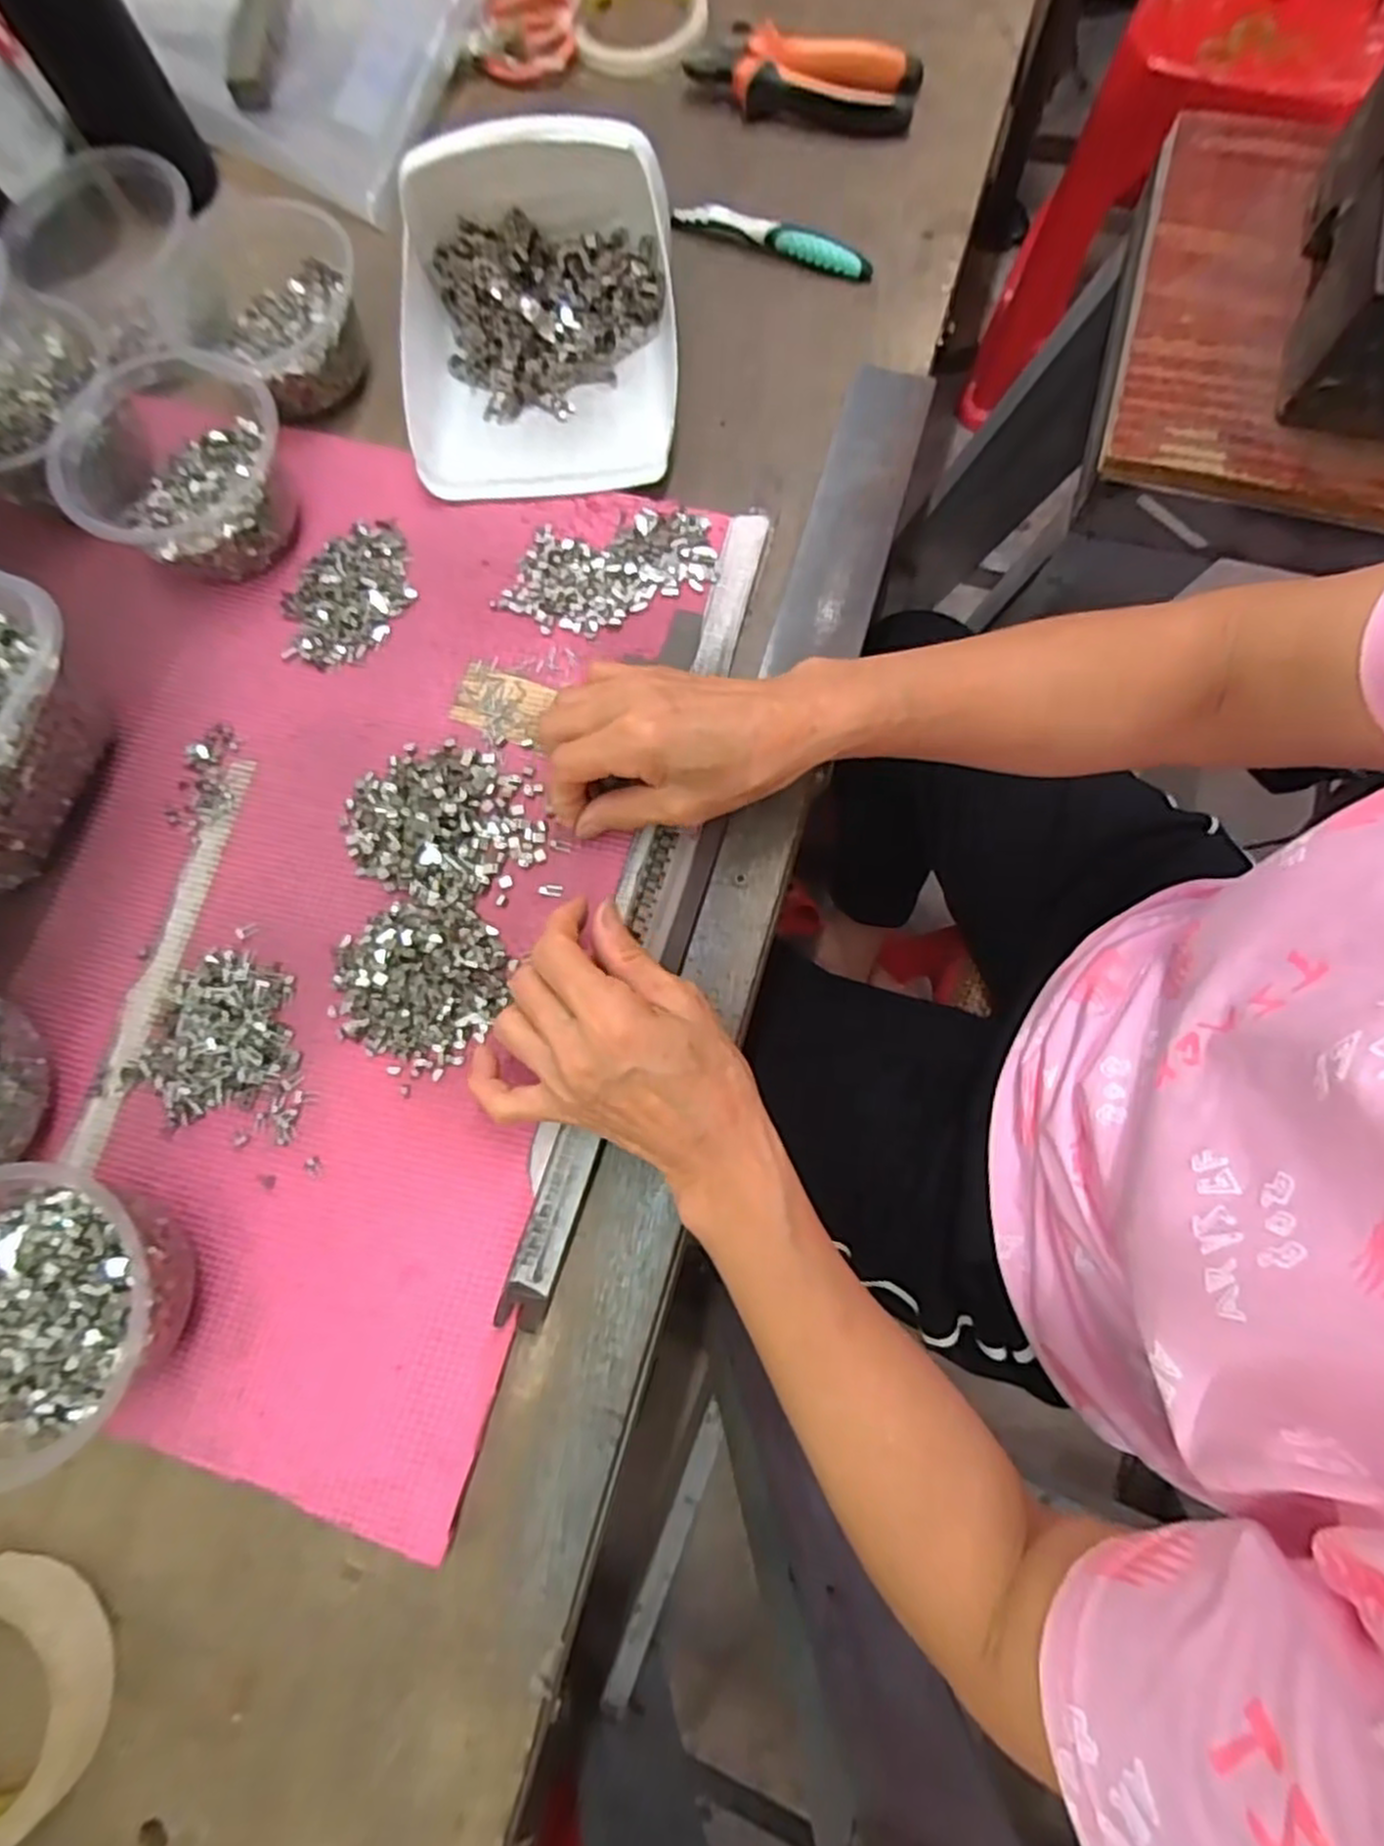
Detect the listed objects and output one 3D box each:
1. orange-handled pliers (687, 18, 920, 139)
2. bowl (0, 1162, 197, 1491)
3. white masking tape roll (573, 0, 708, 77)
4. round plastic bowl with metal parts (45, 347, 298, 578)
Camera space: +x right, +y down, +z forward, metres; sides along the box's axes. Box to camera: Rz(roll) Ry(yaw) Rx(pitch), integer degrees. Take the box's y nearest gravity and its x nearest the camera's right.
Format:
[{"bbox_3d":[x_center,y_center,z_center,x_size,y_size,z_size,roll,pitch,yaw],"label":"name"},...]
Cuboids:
[{"bbox_3d":[0.072,-0.553,0.500,0.148,0.025,0.055,15,78,8],"label":"orange-handled pliers"},{"bbox_3d":[-0.275,0.165,0.327,0.114,0.058,0.110,-1,76,4],"label":"bowl"},{"bbox_3d":[-0.036,-0.632,0.538,0.092,0.020,0.096,0,78,1],"label":"white masking tape roll"},{"bbox_3d":[-0.278,-0.250,0.421,0.111,0.059,0.120,-1,76,4],"label":"round plastic bowl with metal parts"}]

